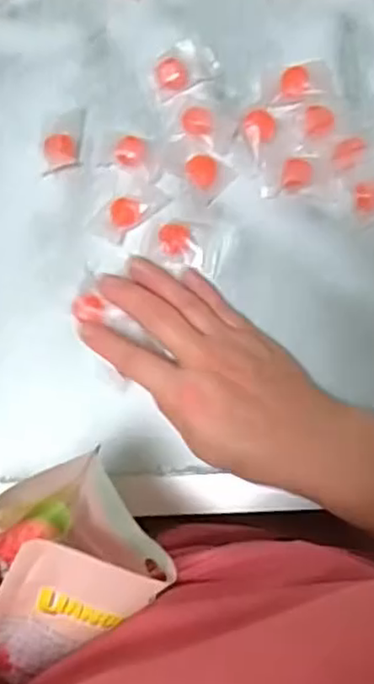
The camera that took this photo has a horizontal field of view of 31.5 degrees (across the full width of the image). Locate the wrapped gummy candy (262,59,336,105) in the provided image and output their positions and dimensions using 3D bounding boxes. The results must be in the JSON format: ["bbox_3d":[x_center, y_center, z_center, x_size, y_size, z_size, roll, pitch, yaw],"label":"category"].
[{"bbox_3d":[0.076,-0.180,0.458,0.049,0.012,0.034,-2,80,2],"label":"wrapped gummy candy"}]

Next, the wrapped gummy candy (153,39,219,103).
[{"bbox_3d":[-0.003,-0.193,0.467,0.048,0.014,0.028,-29,81,-2],"label":"wrapped gummy candy"}]

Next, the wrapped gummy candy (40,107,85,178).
[{"bbox_3d":[-0.087,-0.143,0.460,0.030,0.017,0.047,-3,80,2],"label":"wrapped gummy candy"}]

